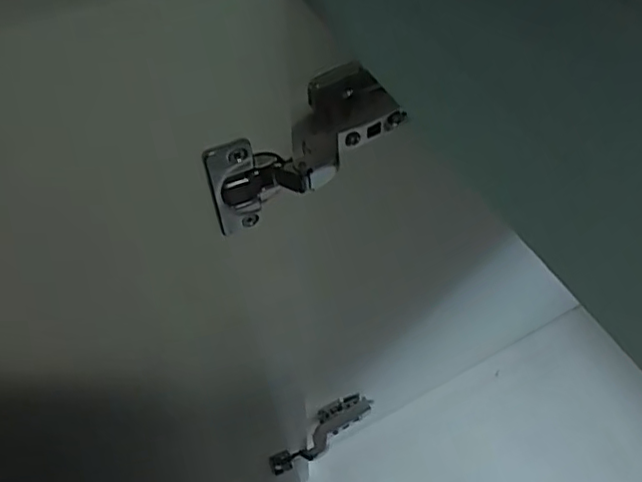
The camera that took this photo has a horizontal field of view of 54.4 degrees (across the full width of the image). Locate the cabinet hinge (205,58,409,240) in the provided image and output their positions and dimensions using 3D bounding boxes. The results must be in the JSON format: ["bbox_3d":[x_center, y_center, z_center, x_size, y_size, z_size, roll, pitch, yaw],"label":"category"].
[{"bbox_3d":[-0.005,-0.046,0.315,0.109,0.057,0.032,-36,64,-22],"label":"cabinet hinge"}]

